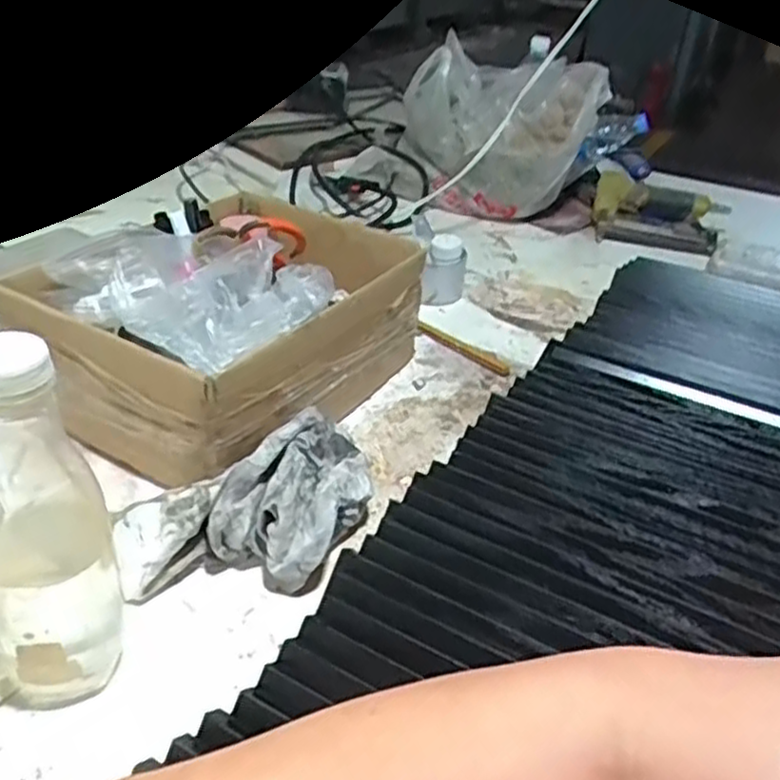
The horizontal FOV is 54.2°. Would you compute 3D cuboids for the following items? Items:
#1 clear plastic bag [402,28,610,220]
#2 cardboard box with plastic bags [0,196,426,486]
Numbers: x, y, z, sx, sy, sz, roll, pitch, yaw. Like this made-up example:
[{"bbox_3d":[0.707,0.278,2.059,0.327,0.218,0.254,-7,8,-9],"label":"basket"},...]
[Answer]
[{"bbox_3d":[0.170,-0.409,1.231,0.241,0.227,0.245,-15,38,-25],"label":"clear plastic bag"},{"bbox_3d":[-0.145,-0.075,0.714,0.240,0.165,0.327,20,37,24],"label":"cardboard box with plastic bags"}]

